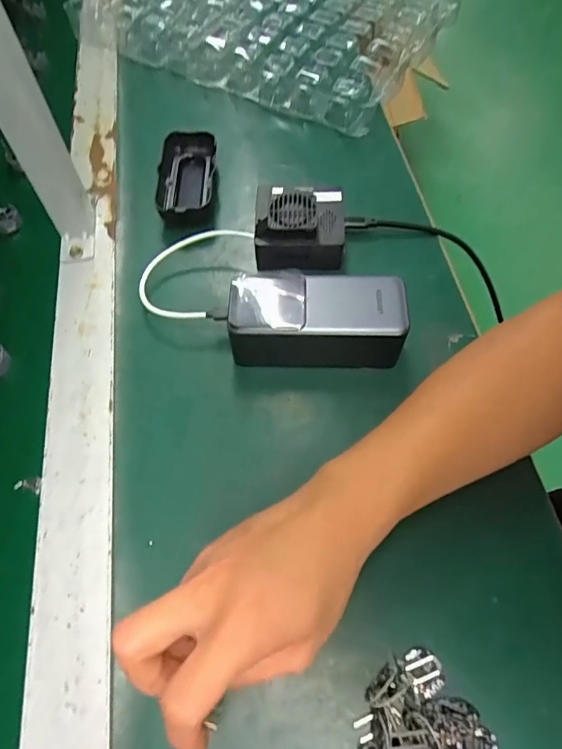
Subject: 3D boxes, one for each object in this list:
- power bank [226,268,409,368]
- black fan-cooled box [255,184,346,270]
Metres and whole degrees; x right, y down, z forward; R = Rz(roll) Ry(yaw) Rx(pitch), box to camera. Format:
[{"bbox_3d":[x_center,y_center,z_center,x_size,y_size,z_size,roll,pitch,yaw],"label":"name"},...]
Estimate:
[{"bbox_3d":[0.026,-0.041,0.366,0.125,0.055,0.057,-1,61,0],"label":"power bank"},{"bbox_3d":[0.018,-0.131,0.424,0.078,0.049,0.068,2,61,2],"label":"black fan-cooled box"}]

